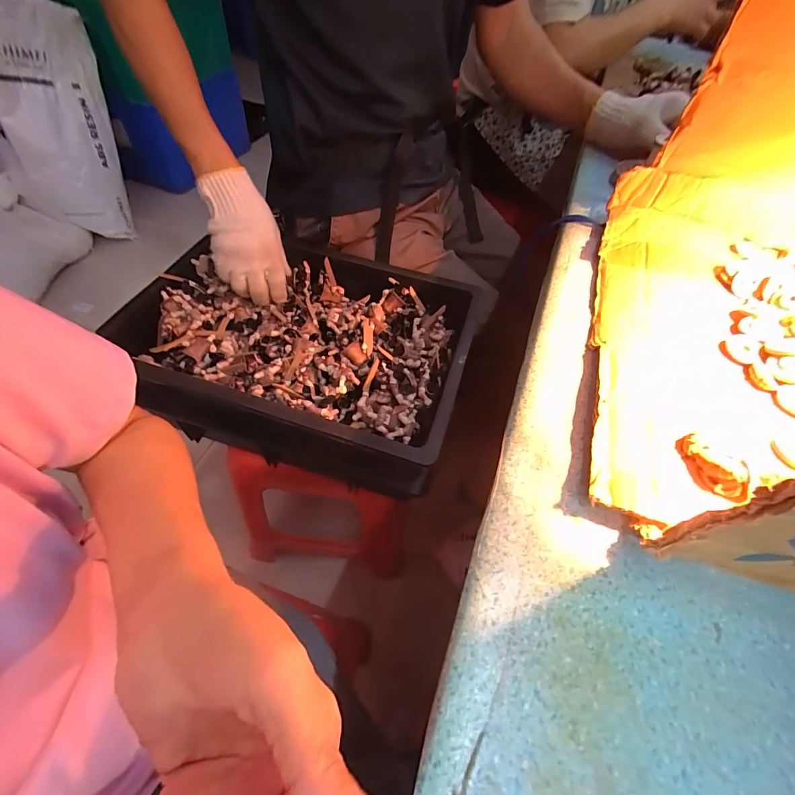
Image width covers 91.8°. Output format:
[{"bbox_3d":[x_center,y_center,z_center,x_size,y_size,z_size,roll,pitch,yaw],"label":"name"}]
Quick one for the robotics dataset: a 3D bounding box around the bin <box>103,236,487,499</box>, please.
[{"bbox_3d":[-0.130,-0.069,0.576,0.440,0.140,0.316,17,55,7],"label":"bin"}]

